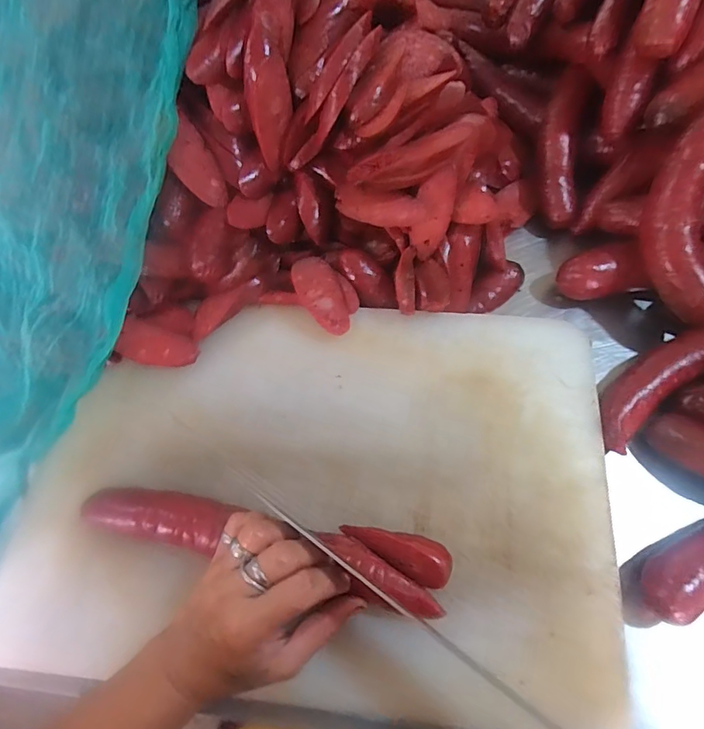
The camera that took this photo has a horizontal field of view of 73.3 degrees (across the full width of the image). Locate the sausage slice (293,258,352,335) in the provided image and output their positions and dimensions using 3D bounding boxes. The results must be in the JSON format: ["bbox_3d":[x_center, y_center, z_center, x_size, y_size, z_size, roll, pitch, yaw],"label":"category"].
[{"bbox_3d":[-0.025,-0.058,0.401,0.038,0.005,0.072,-22,83,-23],"label":"sausage slice"}]

